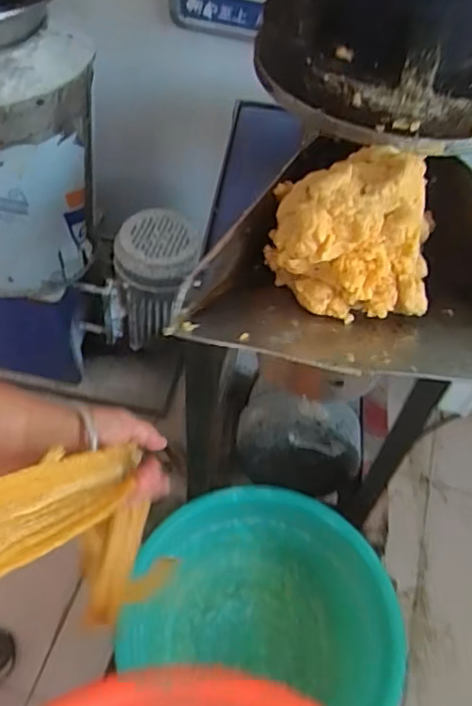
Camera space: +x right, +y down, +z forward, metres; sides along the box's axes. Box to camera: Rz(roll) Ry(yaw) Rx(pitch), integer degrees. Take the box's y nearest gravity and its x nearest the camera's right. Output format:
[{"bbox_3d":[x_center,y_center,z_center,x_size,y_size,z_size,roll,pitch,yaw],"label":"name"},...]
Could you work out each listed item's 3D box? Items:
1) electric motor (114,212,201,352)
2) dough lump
[{"bbox_3d":[-0.153,-0.134,1.195,0.158,0.250,0.157,1,53,-4],"label":"electric motor"},{"bbox_3d":[0.046,-0.050,0.243,0.057,0.046,0.062,-8,54,-11],"label":"dough lump"}]

